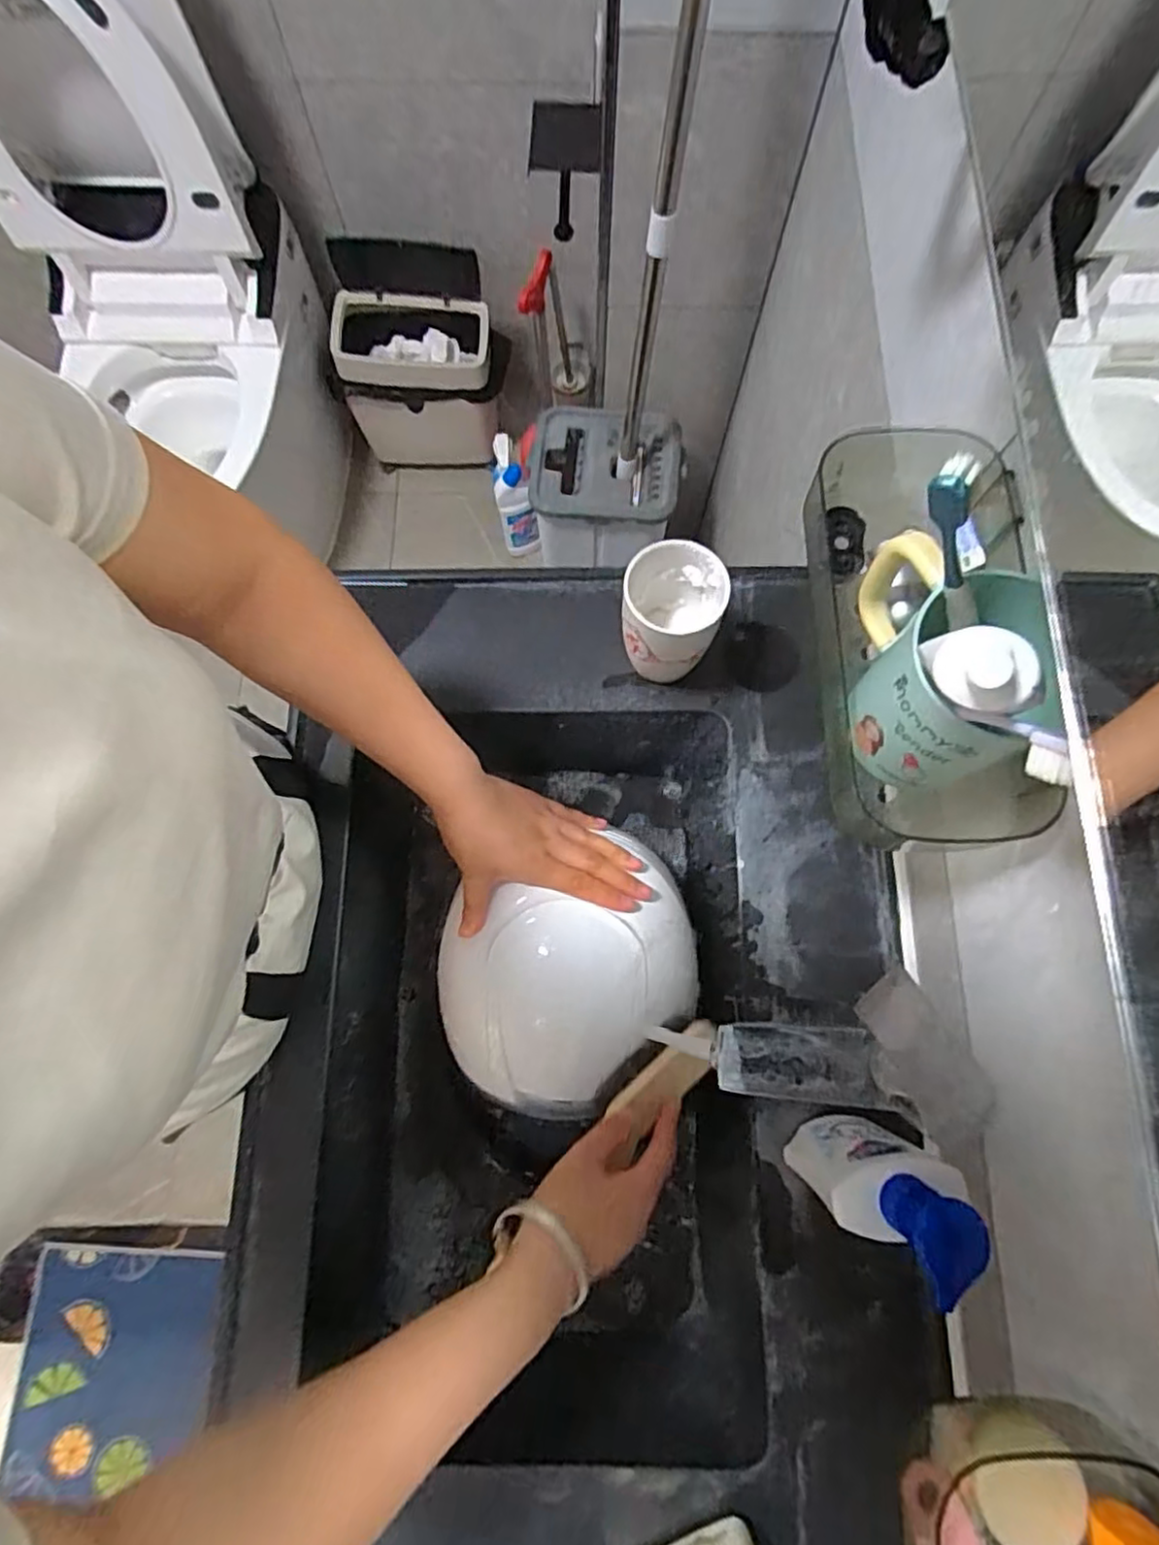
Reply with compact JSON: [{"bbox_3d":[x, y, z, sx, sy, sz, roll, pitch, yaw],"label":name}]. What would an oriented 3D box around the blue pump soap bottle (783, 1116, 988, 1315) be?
[{"bbox_3d":[0.172,0.238,0.394,0.050,0.154,0.058,33,78,8],"label":"blue pump soap bottle"}]

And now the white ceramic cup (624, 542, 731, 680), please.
[{"bbox_3d":[0.069,-0.118,0.513,0.071,0.087,0.072,0,76,0],"label":"white ceramic cup"}]

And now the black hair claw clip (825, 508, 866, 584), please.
[{"bbox_3d":[0.163,-0.138,0.411,0.024,0.011,0.043,-4,93,-8],"label":"black hair claw clip"}]

